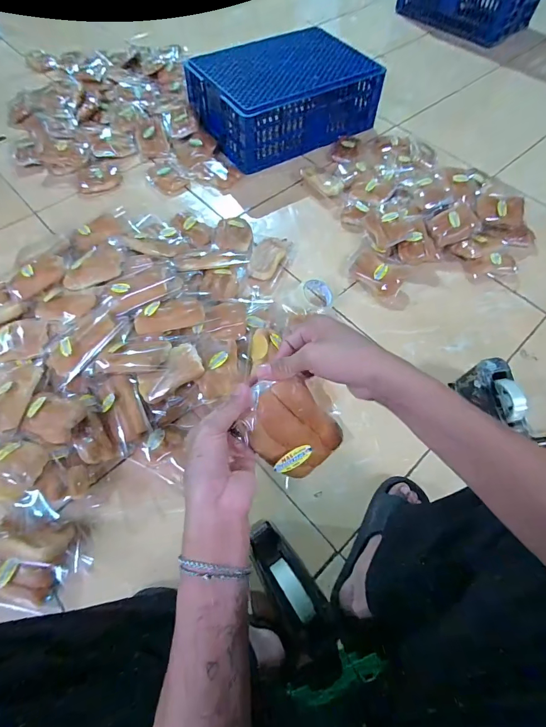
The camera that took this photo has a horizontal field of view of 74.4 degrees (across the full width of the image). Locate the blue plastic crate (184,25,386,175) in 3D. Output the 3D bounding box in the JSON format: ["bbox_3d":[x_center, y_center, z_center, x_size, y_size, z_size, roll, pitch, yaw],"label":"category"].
[{"bbox_3d":[0.029,-0.919,1.222,0.562,0.178,0.396,-31,68,-17],"label":"blue plastic crate"}]

